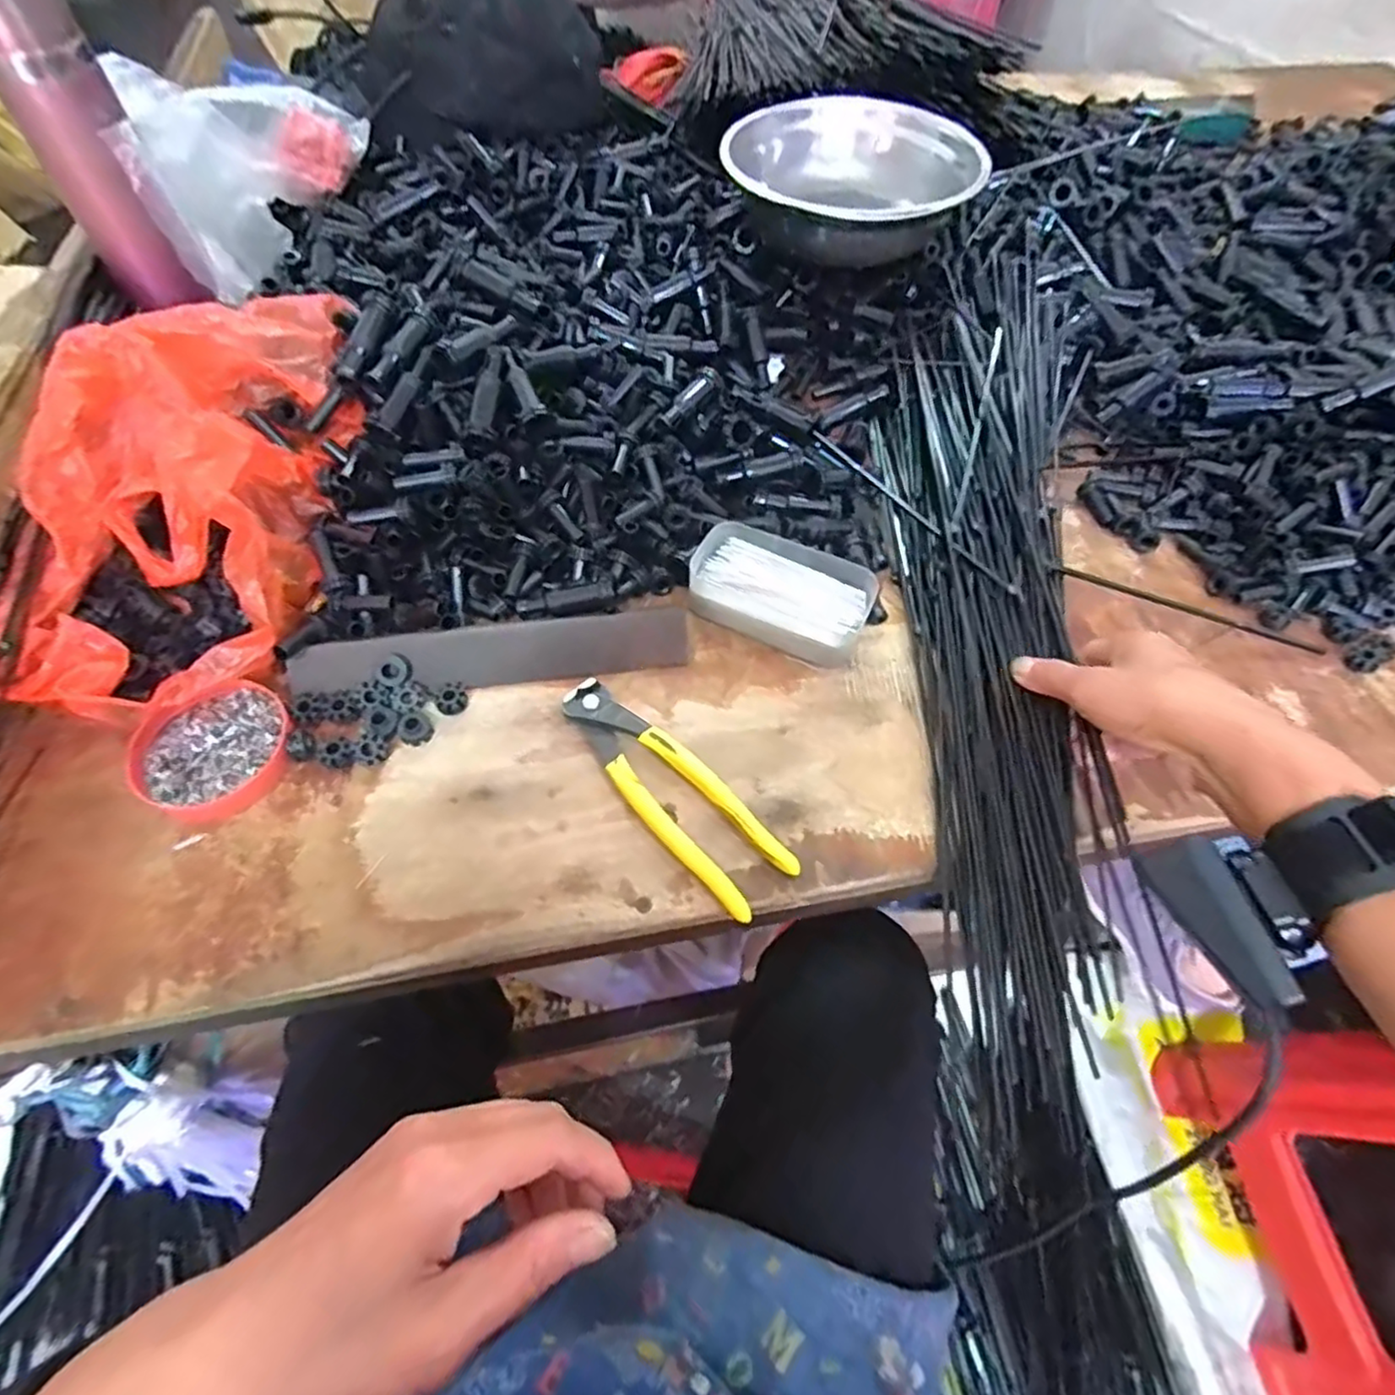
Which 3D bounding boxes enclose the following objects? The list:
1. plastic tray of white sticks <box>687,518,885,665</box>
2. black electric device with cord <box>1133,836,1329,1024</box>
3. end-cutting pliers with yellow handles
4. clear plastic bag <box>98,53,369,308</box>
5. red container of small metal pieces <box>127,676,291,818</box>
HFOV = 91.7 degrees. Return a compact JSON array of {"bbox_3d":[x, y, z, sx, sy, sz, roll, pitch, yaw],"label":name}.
[{"bbox_3d":[0.057,-0.072,0.458,0.118,0.031,0.071,26,60,12],"label":"plastic tray of white sticks"},{"bbox_3d":[0.228,0.093,0.286,0.030,0.035,0.071,-11,59,-10],"label":"black electric device with cord"},{"bbox_3d":[-0.017,0.051,0.389,0.047,0.014,0.165,-38,68,-23],"label":"end-cutting pliers with yellow handles"},{"bbox_3d":[-0.352,-0.419,0.541,0.063,0.135,0.216,18,59,7],"label":"clear plastic bag"},{"bbox_3d":[-0.274,0.031,0.385,0.072,0.025,0.078,41,64,20],"label":"red container of small metal pieces"}]

